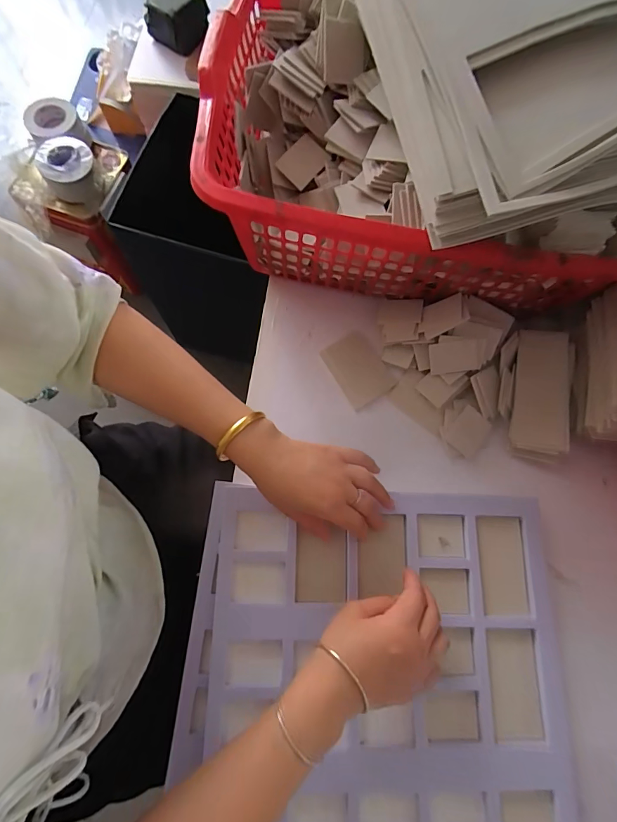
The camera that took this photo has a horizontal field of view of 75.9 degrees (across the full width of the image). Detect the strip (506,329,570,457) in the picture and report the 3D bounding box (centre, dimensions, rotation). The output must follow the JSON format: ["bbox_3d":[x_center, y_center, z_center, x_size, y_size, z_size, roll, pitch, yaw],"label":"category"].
[{"bbox_3d":[0.275,-0.025,0.468,0.059,0.007,0.143,7,80,18],"label":"strip"}]

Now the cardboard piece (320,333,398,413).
[{"bbox_3d":[0.063,-0.052,0.496,0.062,0.004,0.088,-30,80,-2],"label":"cardboard piece"}]

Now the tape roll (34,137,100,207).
[{"bbox_3d":[-0.603,-0.605,0.996,0.122,0.081,0.128,1,74,-2],"label":"tape roll"}]

